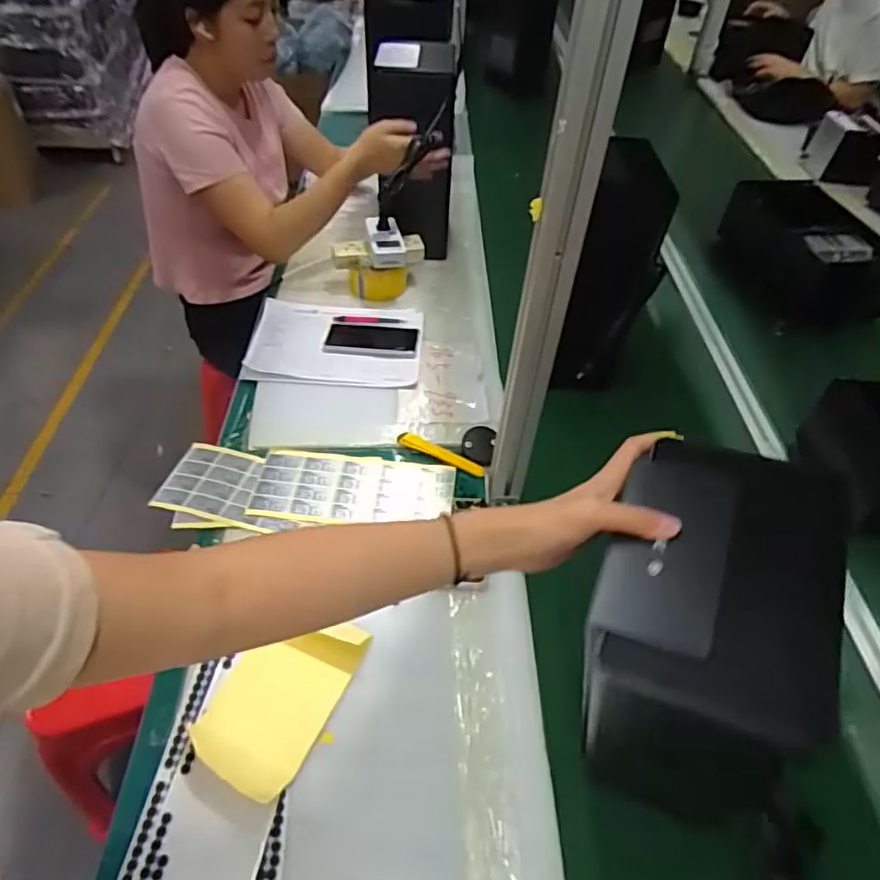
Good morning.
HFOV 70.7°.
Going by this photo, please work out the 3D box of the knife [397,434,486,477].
[{"bbox_3d":[0.002,0.021,0.929,0.140,0.007,0.021,23,49,17],"label":"knife"}]

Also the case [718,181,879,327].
[{"bbox_3d":[0.758,-0.405,1.306,0.211,0.151,0.362,-12,49,-15],"label":"case"}]

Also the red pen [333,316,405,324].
[{"bbox_3d":[-0.130,-0.221,1.142,0.129,0.012,0.018,5,47,1],"label":"red pen"}]

